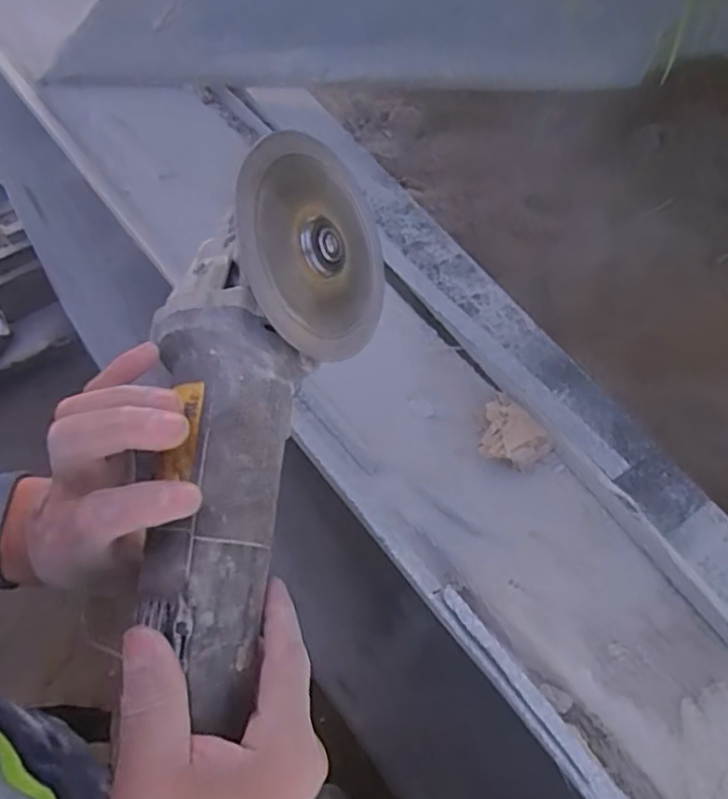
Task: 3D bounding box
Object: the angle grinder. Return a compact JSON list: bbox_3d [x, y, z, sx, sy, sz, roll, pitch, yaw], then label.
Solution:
[{"bbox_3d":[-0.054,0.005,0.298,0.095,0.069,0.247,10,75,1],"label":"angle grinder"}]

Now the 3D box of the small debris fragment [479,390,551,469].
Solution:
[{"bbox_3d":[0.113,0.029,0.536,0.065,0.035,0.059,-30,65,-21],"label":"small debris fragment"}]

